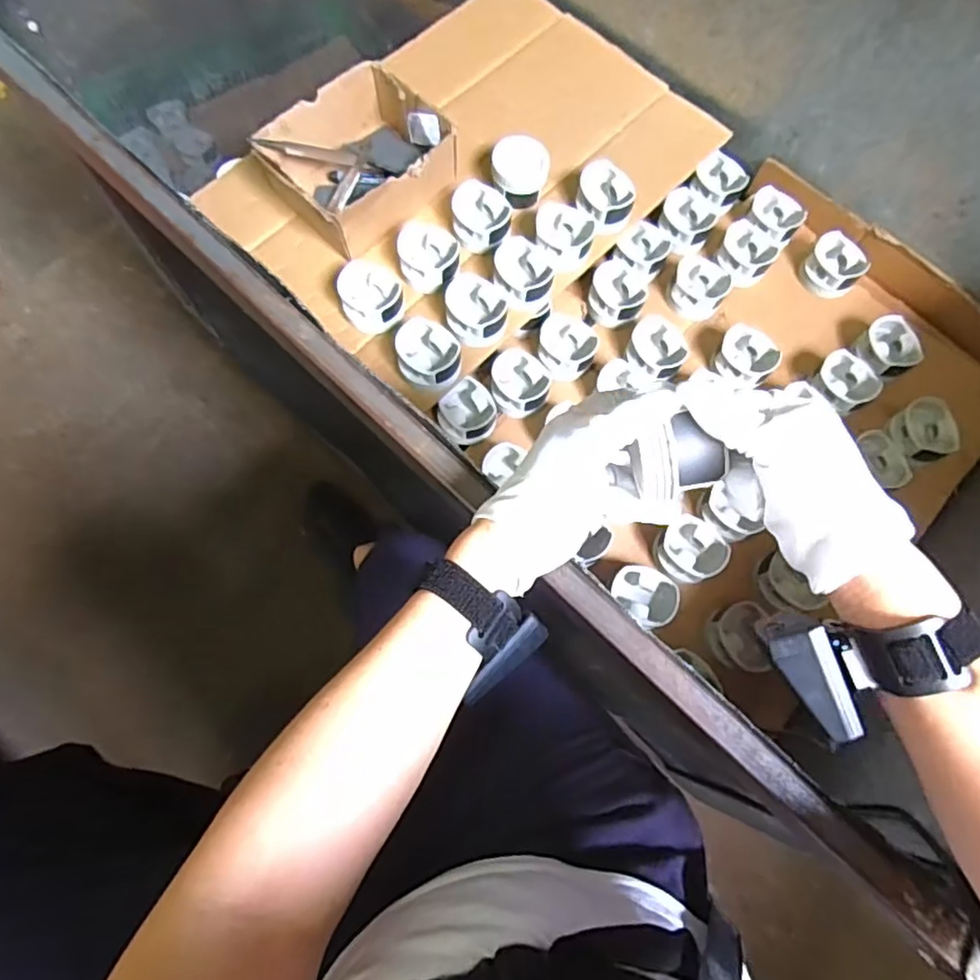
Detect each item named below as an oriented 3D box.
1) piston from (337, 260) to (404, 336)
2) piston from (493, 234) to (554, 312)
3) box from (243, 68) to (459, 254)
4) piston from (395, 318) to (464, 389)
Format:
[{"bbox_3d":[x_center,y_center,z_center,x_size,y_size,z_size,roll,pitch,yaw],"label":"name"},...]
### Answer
[{"bbox_3d":[-0.147,-0.241,0.768,0.073,0.046,0.078,1,72,-2],"label":"piston"},{"bbox_3d":[0.043,-0.274,0.789,0.071,0.047,0.087,-1,72,-2],"label":"piston"},{"bbox_3d":[-0.171,-0.425,0.803,0.206,0.090,0.173,-43,78,-14],"label":"box"},{"bbox_3d":[-0.074,-0.165,0.747,0.073,0.041,0.082,-9,73,-5],"label":"piston"}]

